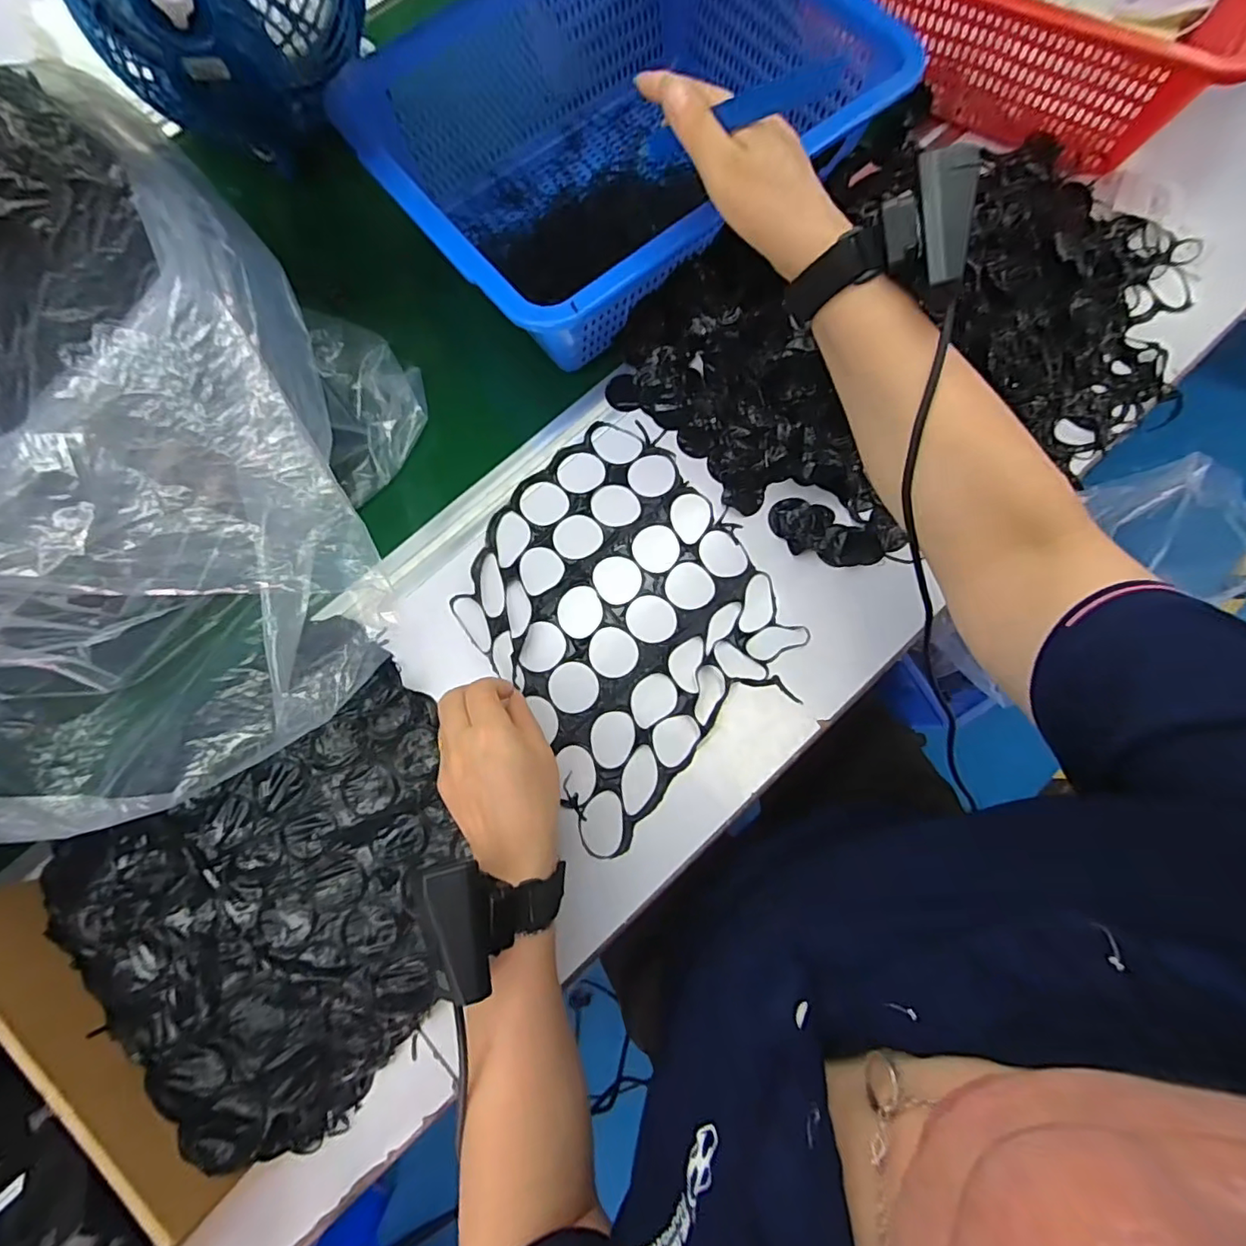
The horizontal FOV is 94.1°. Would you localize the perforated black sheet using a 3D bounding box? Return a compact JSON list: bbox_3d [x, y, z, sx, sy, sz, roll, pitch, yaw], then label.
[{"bbox_3d":[-0.004,-0.011,0.462,0.224,0.011,0.277,-35,79,-7],"label":"perforated black sheet"}]

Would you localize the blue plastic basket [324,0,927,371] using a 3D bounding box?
[{"bbox_3d":[-0.002,-0.418,0.500,0.392,0.110,0.307,-37,80,-7],"label":"blue plastic basket"}]

